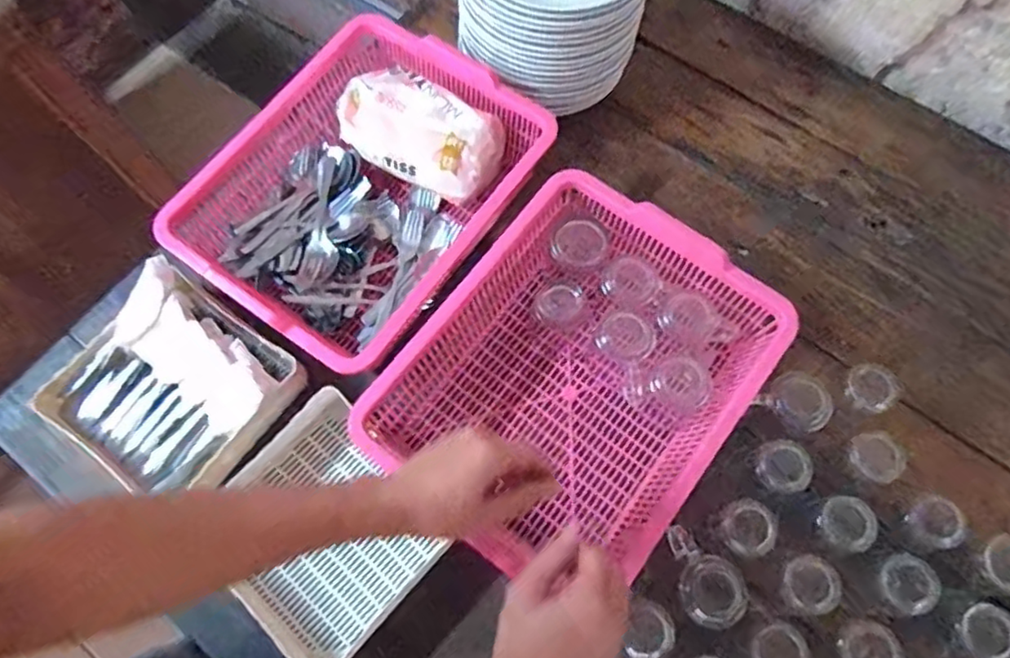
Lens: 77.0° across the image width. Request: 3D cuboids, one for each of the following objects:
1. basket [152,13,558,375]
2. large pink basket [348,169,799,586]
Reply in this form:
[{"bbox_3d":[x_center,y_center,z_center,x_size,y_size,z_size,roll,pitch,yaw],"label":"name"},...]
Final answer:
[{"bbox_3d":[-0.170,-0.165,0.767,0.315,0.097,0.382,34,75,12],"label":"basket"},{"bbox_3d":[0.076,0.056,0.688,0.307,0.117,0.377,39,76,14],"label":"large pink basket"}]

